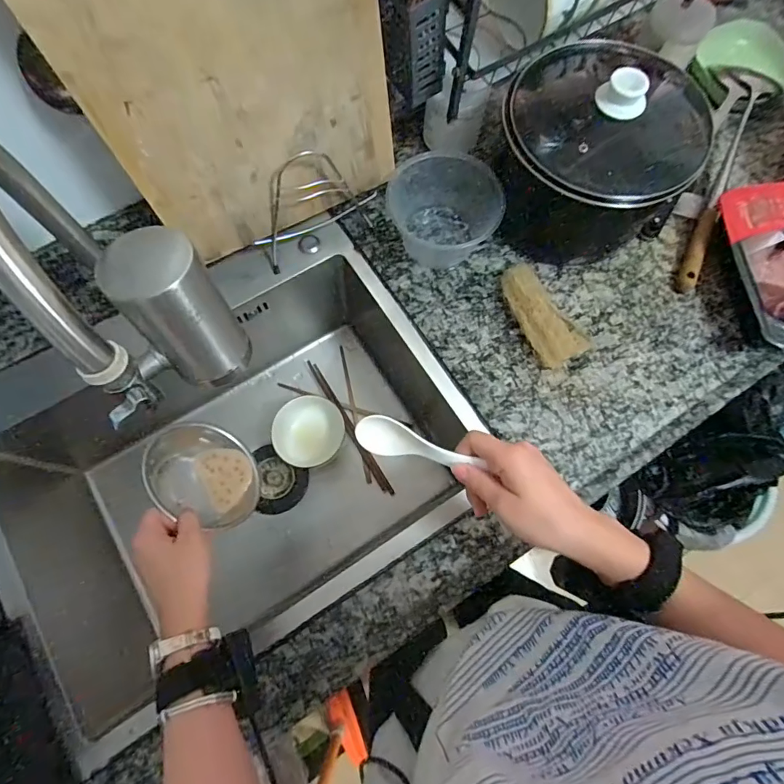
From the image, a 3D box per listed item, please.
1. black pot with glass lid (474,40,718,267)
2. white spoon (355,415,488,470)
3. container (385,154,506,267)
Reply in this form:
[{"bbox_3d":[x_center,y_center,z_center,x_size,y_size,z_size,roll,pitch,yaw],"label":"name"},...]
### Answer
[{"bbox_3d":[0.244,-0.306,0.558,0.217,0.179,0.217,0,72,-1],"label":"black pot with glass lid"},{"bbox_3d":[0.022,0.050,0.419,0.125,0.020,0.030,13,70,30],"label":"white spoon"},{"bbox_3d":[0.067,-0.248,0.600,0.141,0.071,0.126,-39,77,-12],"label":"container"}]

